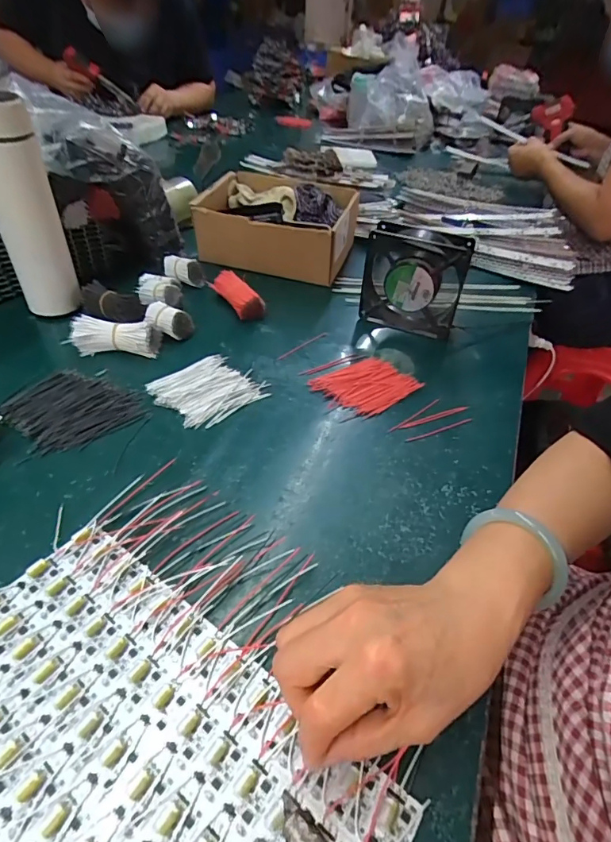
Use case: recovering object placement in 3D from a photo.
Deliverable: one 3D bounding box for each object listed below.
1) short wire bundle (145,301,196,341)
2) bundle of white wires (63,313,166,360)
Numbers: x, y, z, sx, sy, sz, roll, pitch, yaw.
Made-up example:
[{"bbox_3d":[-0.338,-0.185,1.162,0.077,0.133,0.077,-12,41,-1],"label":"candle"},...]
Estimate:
[{"bbox_3d":[-0.166,-0.119,0.548,0.049,0.037,0.037,13,44,10],"label":"short wire bundle"},{"bbox_3d":[-0.217,-0.097,0.516,0.092,0.035,0.033,2,43,-3],"label":"bundle of white wires"}]

